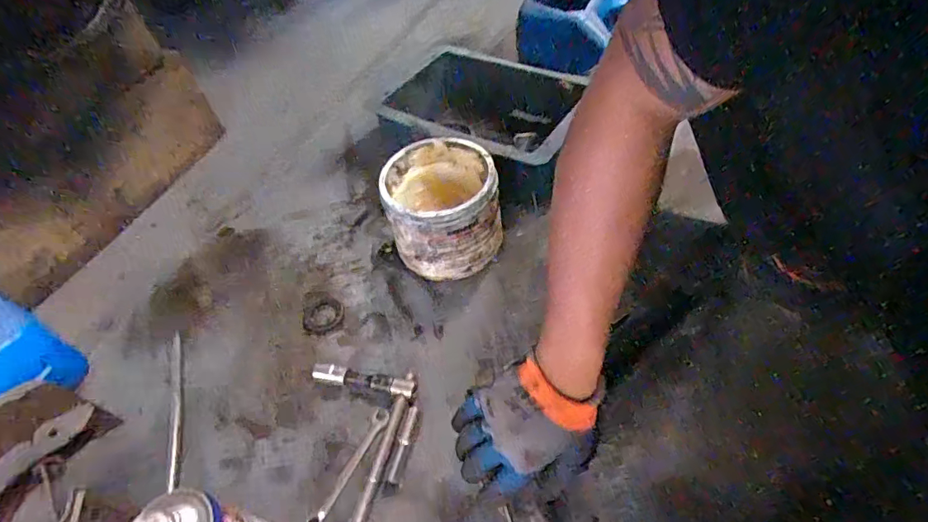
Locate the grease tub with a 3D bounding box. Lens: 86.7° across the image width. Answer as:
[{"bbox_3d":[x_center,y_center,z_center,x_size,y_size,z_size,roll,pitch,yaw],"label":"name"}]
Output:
[{"bbox_3d":[-0.028,-0.067,0.687,0.142,0.146,0.156,-5,50,6],"label":"grease tub"}]

